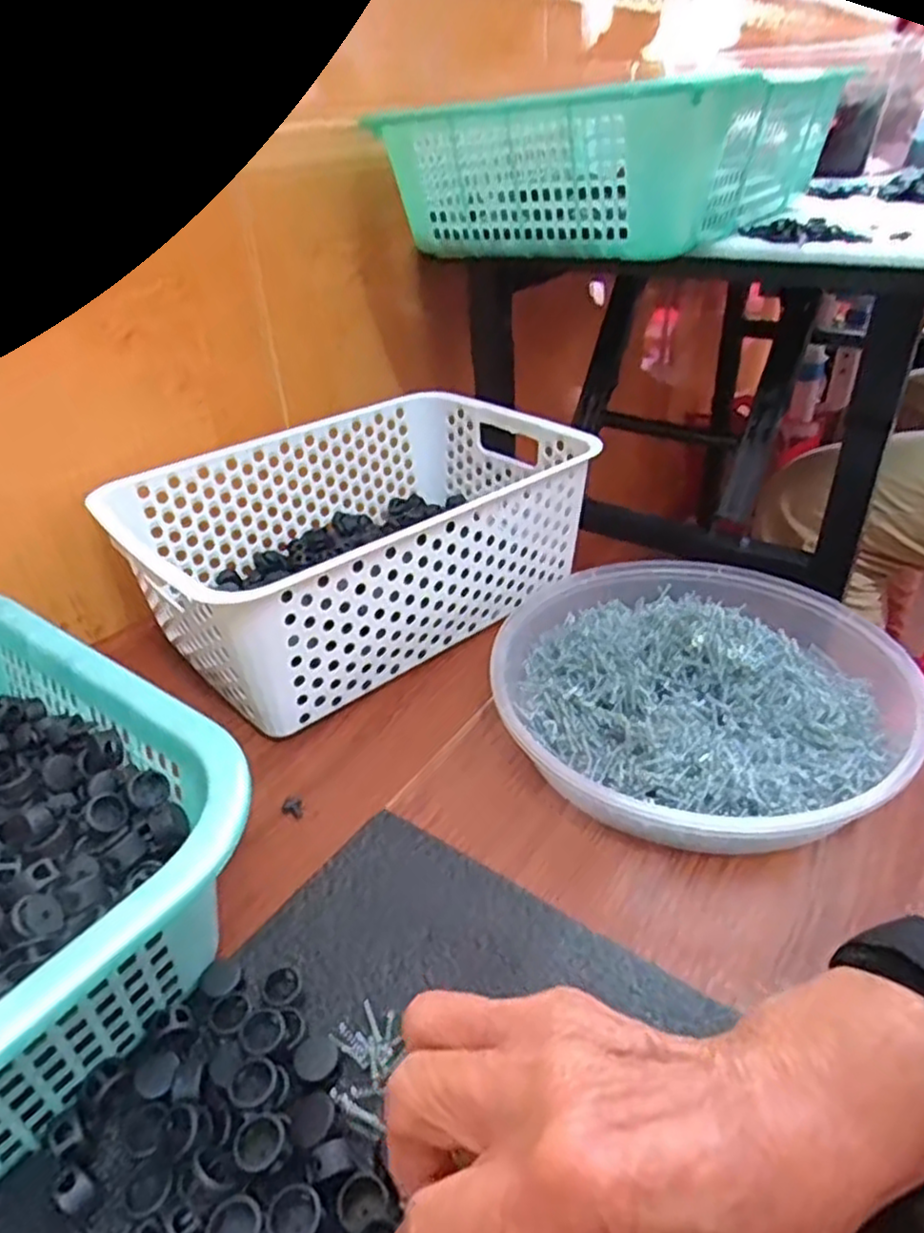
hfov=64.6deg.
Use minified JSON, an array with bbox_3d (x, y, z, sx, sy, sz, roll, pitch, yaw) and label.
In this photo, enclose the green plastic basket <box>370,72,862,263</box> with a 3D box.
[{"bbox_3d":[0.123,-0.360,0.584,0.247,0.094,0.284,22,42,31],"label":"green plastic basket"}]

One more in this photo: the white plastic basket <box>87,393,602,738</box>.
[{"bbox_3d":[-0.073,-0.061,0.532,0.297,0.105,0.200,-27,41,-30],"label":"white plastic basket"}]

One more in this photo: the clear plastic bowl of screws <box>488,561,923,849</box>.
[{"bbox_3d":[0.136,0.042,0.433,0.229,0.057,0.231,-2,35,1],"label":"clear plastic bowl of screws"}]

